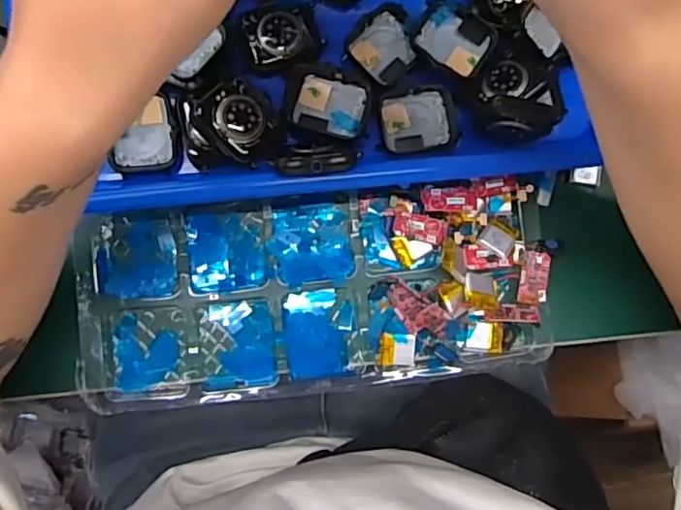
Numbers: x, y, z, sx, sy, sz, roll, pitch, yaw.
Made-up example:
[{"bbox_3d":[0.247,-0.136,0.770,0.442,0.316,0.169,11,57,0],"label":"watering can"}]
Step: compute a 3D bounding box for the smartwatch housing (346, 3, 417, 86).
[{"bbox_3d":[0.025,-0.116,0.331,0.041,0.010,0.036,-42,91,-3],"label":"smartwatch housing"}]

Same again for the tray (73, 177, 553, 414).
[{"bbox_3d":[-0.012,0.021,0.336,0.257,0.020,0.110,-5,89,-3],"label":"tray"}]

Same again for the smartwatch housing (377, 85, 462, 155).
[{"bbox_3d":[0.043,-0.075,0.334,0.043,0.007,0.035,-7,89,-3],"label":"smartwatch housing"}]

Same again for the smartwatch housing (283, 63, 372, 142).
[{"bbox_3d":[-0.008,-0.080,0.322,0.047,0.010,0.037,19,88,-2],"label":"smartwatch housing"}]

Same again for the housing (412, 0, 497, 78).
[{"bbox_3d":[0.063,-0.121,0.330,0.043,0.005,0.035,31,87,-2],"label":"housing"}]

